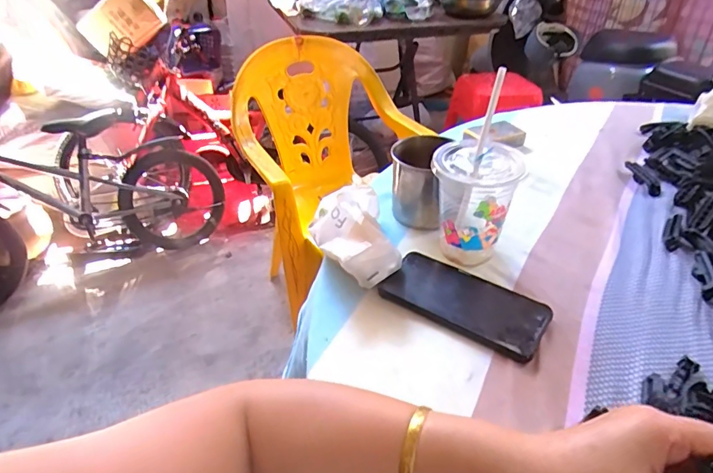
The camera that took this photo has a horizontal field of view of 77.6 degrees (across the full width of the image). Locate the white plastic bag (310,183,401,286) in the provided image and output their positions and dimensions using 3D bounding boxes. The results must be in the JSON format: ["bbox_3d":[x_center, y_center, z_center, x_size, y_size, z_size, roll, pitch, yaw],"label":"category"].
[{"bbox_3d":[-0.008,-0.013,0.502,0.085,0.064,0.134,-10,39,-10],"label":"white plastic bag"}]

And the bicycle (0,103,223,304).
[{"bbox_3d":[-1.016,-0.195,1.504,1.008,0.675,0.323,-23,43,-24],"label":"bicycle"}]

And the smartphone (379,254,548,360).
[{"bbox_3d":[0.111,0.065,0.458,0.160,0.011,0.086,22,44,27],"label":"smartphone"}]

